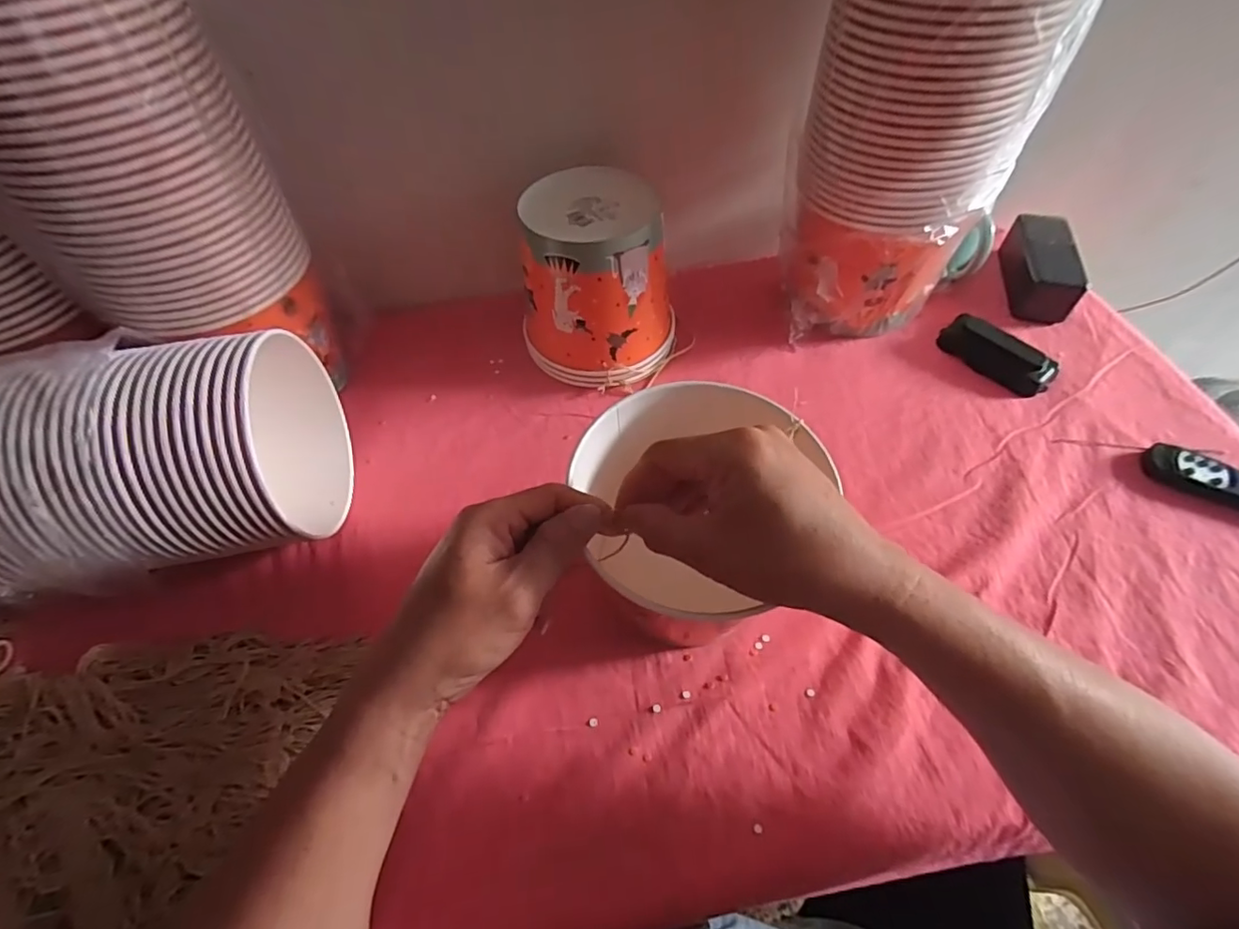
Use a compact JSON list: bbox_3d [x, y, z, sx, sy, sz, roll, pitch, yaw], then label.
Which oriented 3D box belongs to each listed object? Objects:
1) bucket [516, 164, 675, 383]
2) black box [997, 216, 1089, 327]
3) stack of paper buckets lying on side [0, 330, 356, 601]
[{"bbox_3d":[-0.020,-0.179,0.547,0.141,0.147,0.147,-1,56,1],"label":"bucket"},{"bbox_3d":[0.462,-0.219,0.612,0.055,0.045,0.133,13,57,10],"label":"black box"},{"bbox_3d":[-0.437,0.022,0.405,0.413,0.162,0.169,-13,56,-7],"label":"stack of paper buckets lying on side"}]

